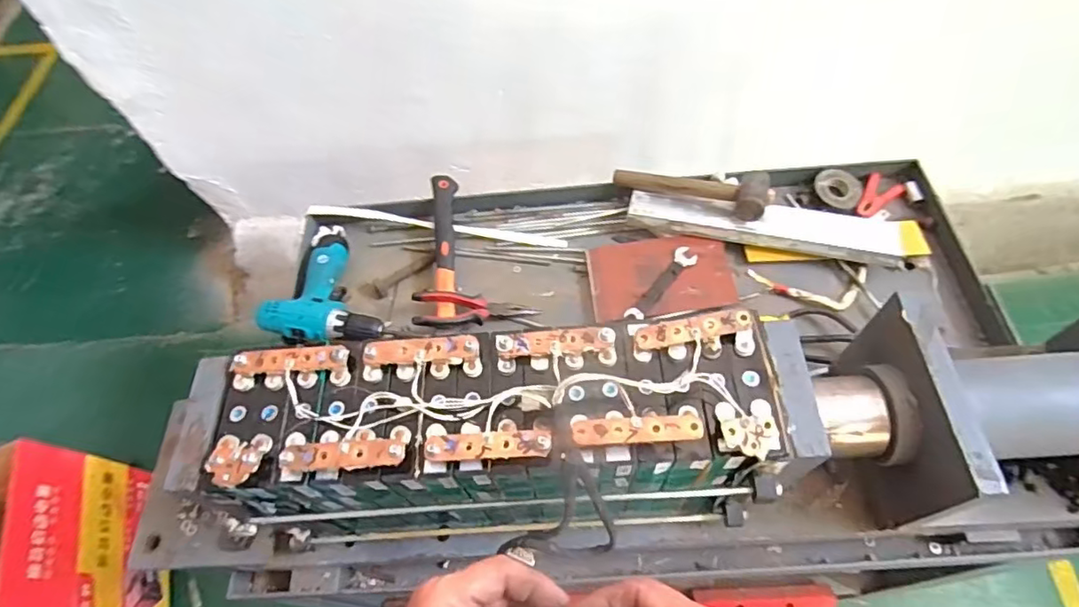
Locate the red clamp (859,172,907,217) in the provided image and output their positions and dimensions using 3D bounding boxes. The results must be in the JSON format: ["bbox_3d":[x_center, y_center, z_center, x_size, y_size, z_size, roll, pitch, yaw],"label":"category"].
[{"bbox_3d":[0.558,-0.176,0.958,0.054,0.013,0.088,35,68,23],"label":"red clamp"}]

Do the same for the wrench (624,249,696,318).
[{"bbox_3d":[0.186,-0.028,0.887,0.033,0.005,0.152,37,69,24],"label":"wrench"}]

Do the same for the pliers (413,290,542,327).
[{"bbox_3d":[-0.095,0.008,0.884,0.188,0.029,0.067,2,60,-15],"label":"pliers"}]

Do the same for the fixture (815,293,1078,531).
[{"bbox_3d":[0.471,0.104,0.592,0.390,0.165,0.201,-4,59,3],"label":"fixture"}]

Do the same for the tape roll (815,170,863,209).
[{"bbox_3d":[0.495,-0.192,0.959,0.075,0.016,0.080,-2,59,4],"label":"tape roll"}]

